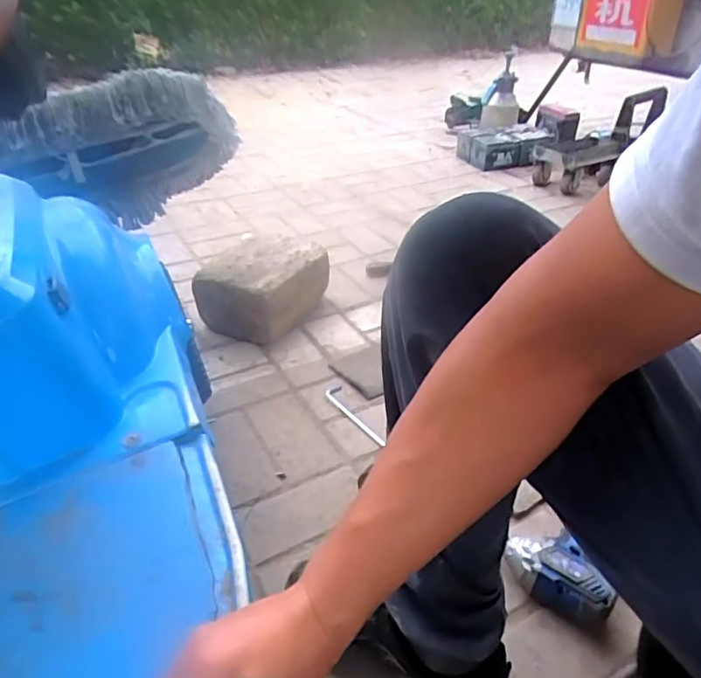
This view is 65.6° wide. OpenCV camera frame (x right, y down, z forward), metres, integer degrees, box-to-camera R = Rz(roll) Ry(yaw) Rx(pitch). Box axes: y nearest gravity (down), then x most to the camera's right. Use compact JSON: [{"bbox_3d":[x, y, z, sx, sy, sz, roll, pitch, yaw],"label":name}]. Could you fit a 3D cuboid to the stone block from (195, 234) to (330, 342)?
[{"bbox_3d":[-0.186,-0.115,1.173,0.211,0.141,0.241,13,35,16],"label":"stone block"}]

